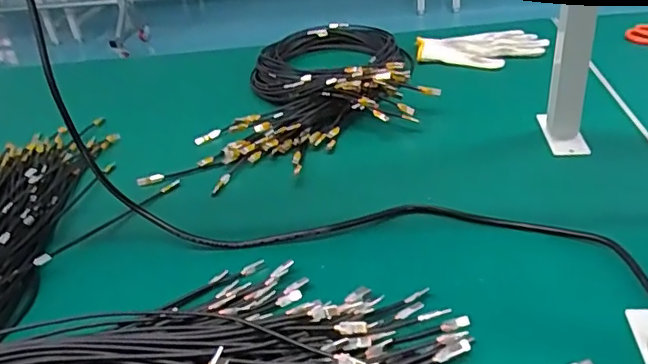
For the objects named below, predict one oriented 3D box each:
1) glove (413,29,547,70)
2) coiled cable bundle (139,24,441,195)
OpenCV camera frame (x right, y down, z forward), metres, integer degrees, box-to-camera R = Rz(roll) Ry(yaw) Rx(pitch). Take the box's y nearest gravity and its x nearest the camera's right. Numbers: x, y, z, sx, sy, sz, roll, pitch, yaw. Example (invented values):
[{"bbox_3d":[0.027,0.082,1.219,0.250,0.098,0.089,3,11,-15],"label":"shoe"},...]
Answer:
[{"bbox_3d":[0.246,-0.216,0.904,0.194,0.021,0.135,-4,33,6],"label":"glove"},{"bbox_3d":[-0.043,-0.158,0.845,0.368,0.063,0.466,-7,33,1],"label":"coiled cable bundle"}]

